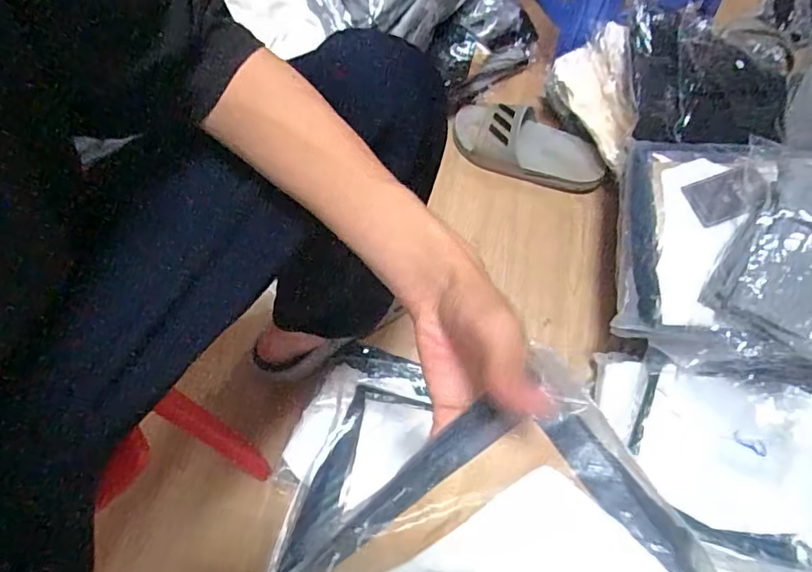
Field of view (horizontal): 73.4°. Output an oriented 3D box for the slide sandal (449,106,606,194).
[{"bbox_3d":[0.204,-0.239,0.909,0.263,0.071,0.110,21,71,10],"label":"slide sandal"}]

